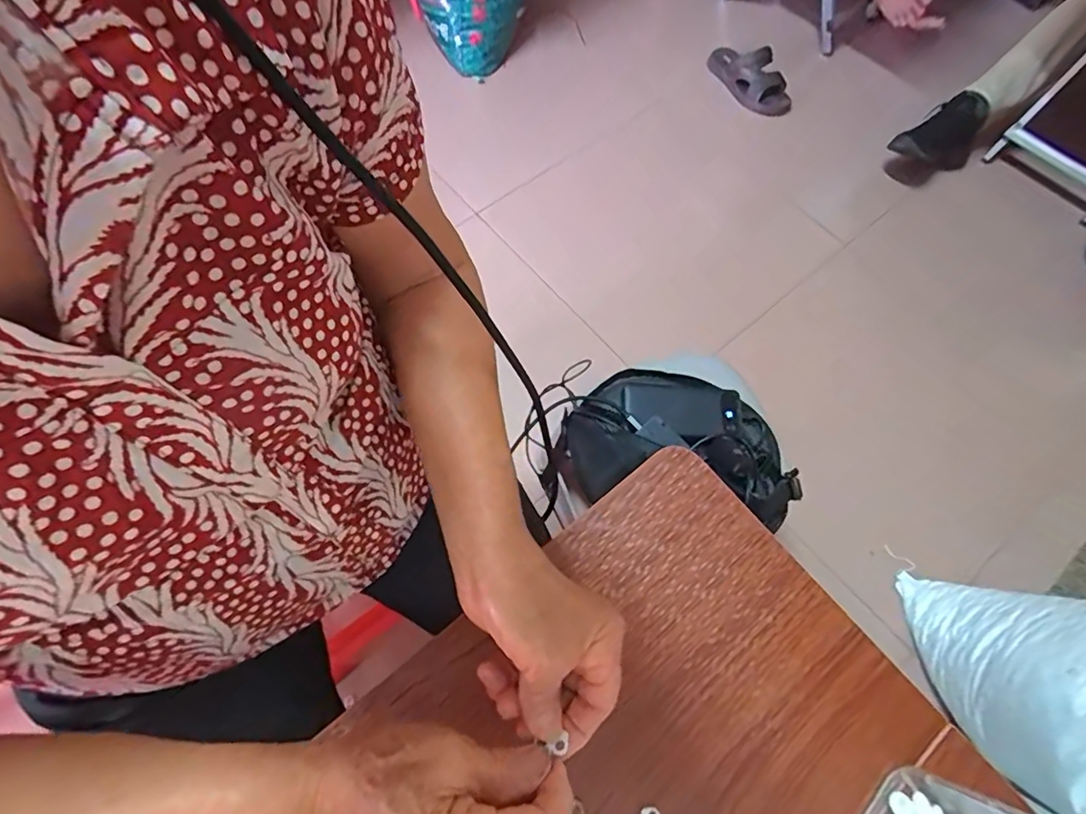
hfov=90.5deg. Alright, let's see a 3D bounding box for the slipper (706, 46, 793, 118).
[{"bbox_3d":[0.542,-0.839,1.376,0.114,0.102,0.246,-30,72,-14],"label":"slipper"}]

